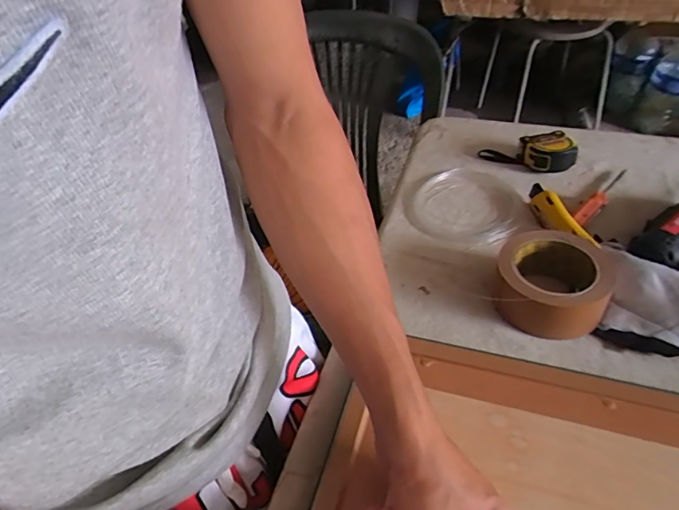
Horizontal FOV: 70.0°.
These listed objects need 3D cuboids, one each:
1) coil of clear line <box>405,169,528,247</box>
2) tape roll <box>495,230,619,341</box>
[{"bbox_3d":[0.167,-0.066,0.649,0.159,0.013,0.160,-3,41,3],"label":"coil of clear line"},{"bbox_3d":[0.218,0.028,0.497,0.109,0.053,0.109,11,44,19],"label":"tape roll"}]

